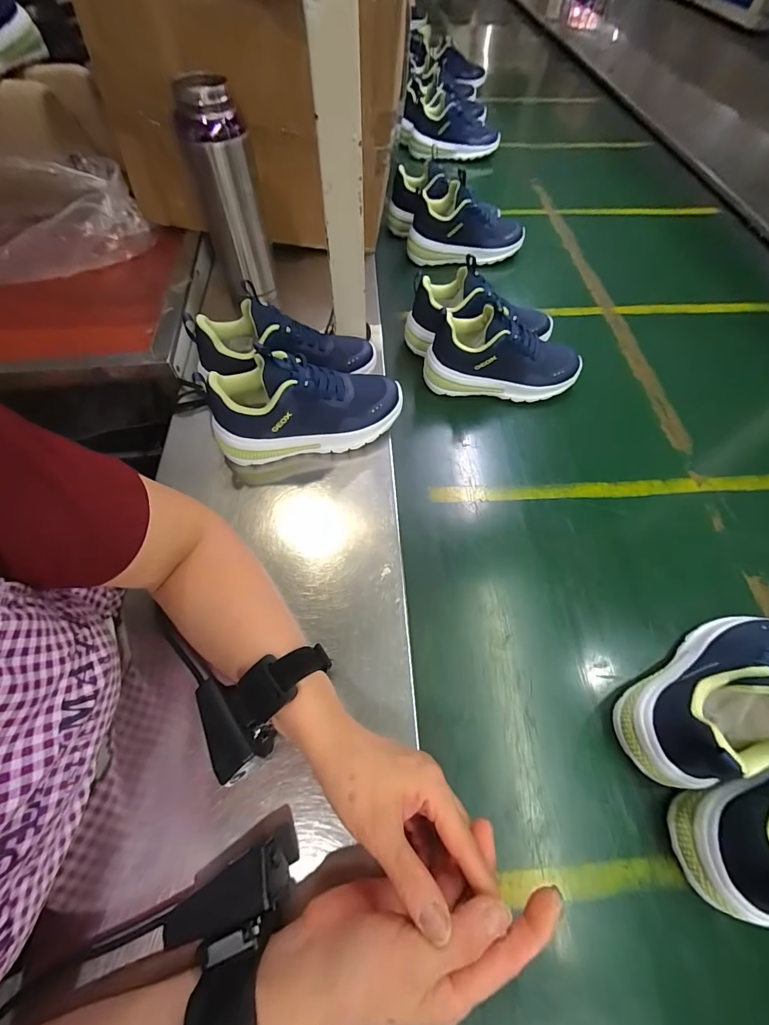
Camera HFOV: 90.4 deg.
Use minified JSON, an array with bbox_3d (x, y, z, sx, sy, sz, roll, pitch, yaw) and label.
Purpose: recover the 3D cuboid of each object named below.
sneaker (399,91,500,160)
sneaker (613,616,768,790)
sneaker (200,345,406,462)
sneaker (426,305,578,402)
[{"bbox_3d":[0.167,-0.891,0.889,0.220,0.096,0.092,2,64,1],"label":"sneaker"},{"bbox_3d":[0.291,0.141,0.311,0.197,0.109,0.074,-25,66,-12],"label":"sneaker"},{"bbox_3d":[-0.081,-0.120,0.411,0.206,0.092,0.075,-10,64,-5],"label":"sneaker"},{"bbox_3d":[0.161,-0.207,0.515,0.207,0.108,0.081,1,64,0],"label":"sneaker"}]

